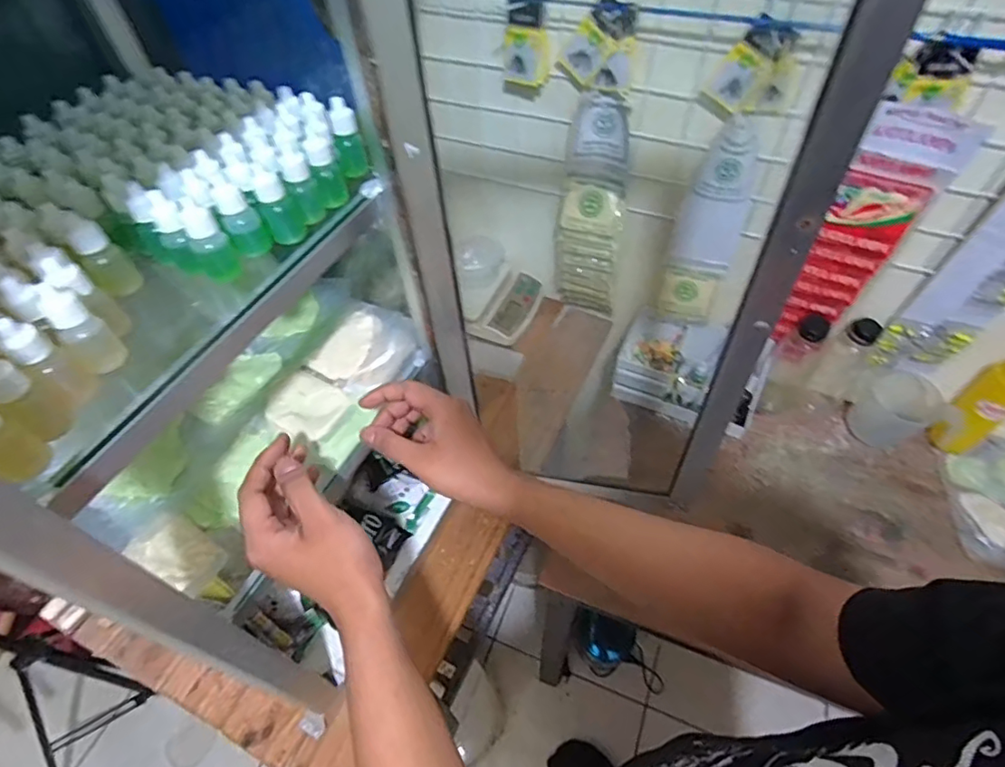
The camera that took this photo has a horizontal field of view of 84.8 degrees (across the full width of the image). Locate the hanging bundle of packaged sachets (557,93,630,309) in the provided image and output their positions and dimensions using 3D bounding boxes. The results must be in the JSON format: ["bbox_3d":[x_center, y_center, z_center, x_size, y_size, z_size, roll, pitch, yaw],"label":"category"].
[{"bbox_3d":[0.135,-0.251,0.840,0.090,0.345,0.070,2,53,3],"label":"hanging bundle of packaged sachets"}]

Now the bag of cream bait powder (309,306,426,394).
[{"bbox_3d":[-0.138,-0.033,0.580,0.083,0.036,0.099,24,57,18],"label":"bag of cream bait powder"}]

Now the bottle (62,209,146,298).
[{"bbox_3d":[-0.252,-0.081,0.348,0.024,0.049,0.027,-36,60,-23],"label":"bottle"}]

